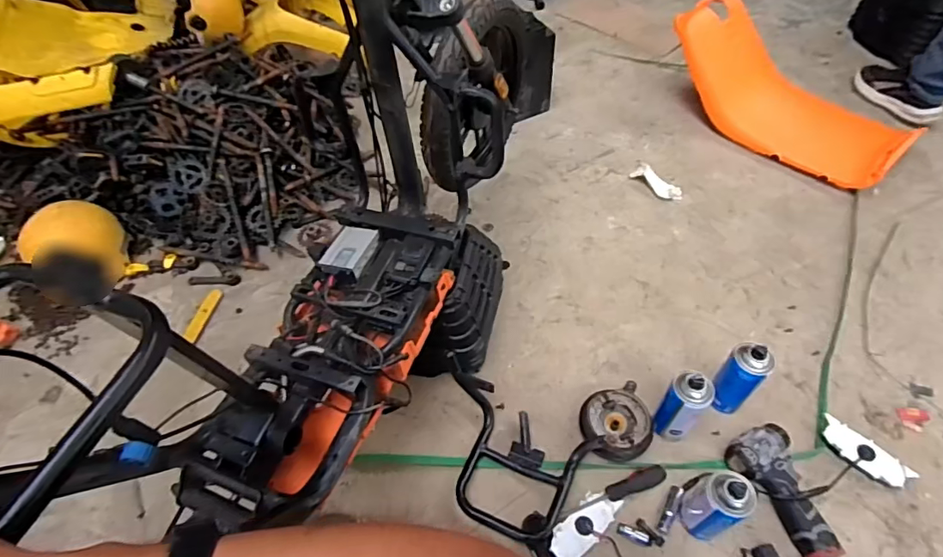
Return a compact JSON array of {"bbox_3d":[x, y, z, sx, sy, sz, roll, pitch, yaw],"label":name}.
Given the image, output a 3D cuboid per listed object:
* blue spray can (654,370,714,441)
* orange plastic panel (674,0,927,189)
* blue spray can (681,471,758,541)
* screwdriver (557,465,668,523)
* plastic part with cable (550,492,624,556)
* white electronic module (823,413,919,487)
[{"bbox_3d":[0.356,0.218,0.860,0.066,0.177,0.056,34,61,24],"label":"blue spray can"},{"bbox_3d":[0.801,-0.479,1.351,0.240,0.151,0.643,-35,75,-22],"label":"orange plastic panel"},{"bbox_3d":[0.366,0.339,0.766,0.059,0.169,0.071,-23,56,-15],"label":"blue spray can"},{"bbox_3d":[0.234,0.362,0.853,0.211,0.024,0.028,-18,54,-12],"label":"screwdriver"},{"bbox_3d":[0.180,0.402,0.820,0.143,0.022,0.055,-36,60,-23],"label":"plastic part with cable"},{"bbox_3d":[0.680,0.305,0.871,0.145,0.026,0.060,31,60,23],"label":"white electronic module"}]

